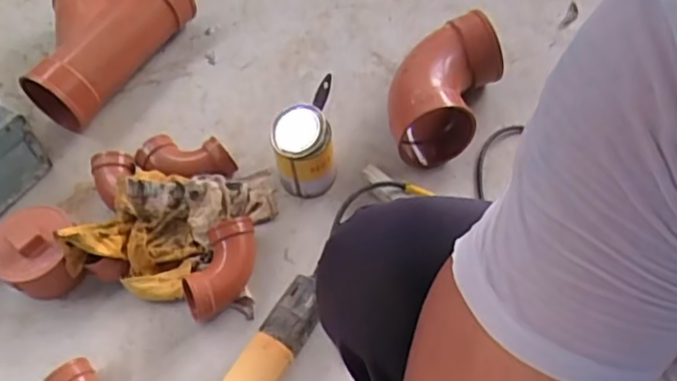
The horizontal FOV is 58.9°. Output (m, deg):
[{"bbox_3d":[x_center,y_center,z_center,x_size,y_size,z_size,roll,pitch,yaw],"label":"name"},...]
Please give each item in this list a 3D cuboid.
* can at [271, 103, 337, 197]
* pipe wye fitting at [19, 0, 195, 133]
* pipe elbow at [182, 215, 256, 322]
[{"bbox_3d":[-0.049,-0.053,0.842,0.081,0.115,0.071,-9,57,-2],"label":"can"},{"bbox_3d":[-0.398,-0.249,1.010,0.172,0.140,0.288,23,61,17],"label":"pipe wye fitting"},{"bbox_3d":[-0.154,0.100,0.786,0.064,0.053,0.144,20,76,16],"label":"pipe elbow"}]

